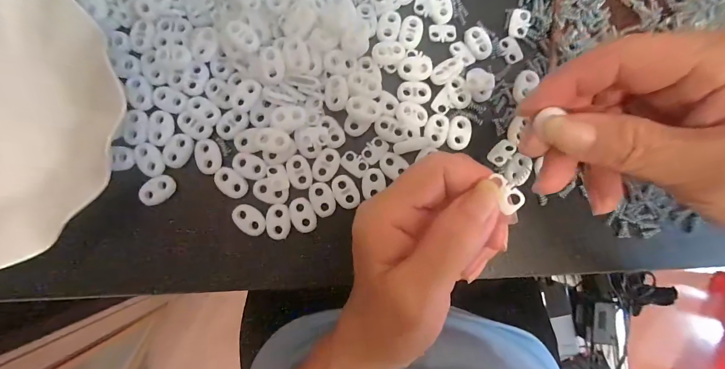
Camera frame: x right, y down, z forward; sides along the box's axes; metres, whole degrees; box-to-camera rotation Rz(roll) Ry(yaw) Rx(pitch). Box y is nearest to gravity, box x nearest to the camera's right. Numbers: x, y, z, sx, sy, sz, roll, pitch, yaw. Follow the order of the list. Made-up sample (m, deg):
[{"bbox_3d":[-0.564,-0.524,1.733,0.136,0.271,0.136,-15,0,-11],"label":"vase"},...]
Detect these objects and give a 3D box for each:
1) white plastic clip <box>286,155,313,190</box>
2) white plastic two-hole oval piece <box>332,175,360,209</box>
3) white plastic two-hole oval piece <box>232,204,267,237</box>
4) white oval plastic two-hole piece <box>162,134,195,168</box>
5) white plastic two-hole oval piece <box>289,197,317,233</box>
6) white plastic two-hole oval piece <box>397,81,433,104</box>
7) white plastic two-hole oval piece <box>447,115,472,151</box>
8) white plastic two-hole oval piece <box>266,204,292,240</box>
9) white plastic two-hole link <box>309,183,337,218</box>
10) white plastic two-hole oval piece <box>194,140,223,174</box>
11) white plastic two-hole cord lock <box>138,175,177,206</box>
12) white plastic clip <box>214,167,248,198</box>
[{"bbox_3d":[-0.040,-0.008,0.206,0.014,0.004,0.022,-19,88,-3],"label":"white plastic clip"},{"bbox_3d":[-0.011,0.005,0.208,0.015,0.004,0.022,-26,88,-4],"label":"white plastic two-hole oval piece"},{"bbox_3d":[-0.071,0.022,0.202,0.023,0.004,0.015,42,86,1],"label":"white plastic two-hole oval piece"},{"bbox_3d":[-0.118,-0.022,0.205,0.016,0.004,0.022,32,86,0],"label":"white oval plastic two-hole piece"},{"bbox_3d":[-0.038,0.019,0.204,0.015,0.004,0.022,-28,88,-4],"label":"white plastic two-hole oval piece"},{"bbox_3d":[0.034,-0.061,0.214,0.022,0.004,0.014,5,86,-2],"label":"white plastic two-hole oval piece"},{"bbox_3d":[0.064,-0.034,0.214,0.016,0.004,0.022,9,86,-2],"label":"white plastic two-hole oval piece"},{"bbox_3d":[-0.053,0.024,0.203,0.015,0.004,0.022,-3,87,-2],"label":"white plastic two-hole oval piece"},{"bbox_3d":[-0.026,0.010,0.206,0.014,0.004,0.022,-24,88,-3],"label":"white plastic two-hole link"},{"bbox_3d":[-0.099,-0.018,0.204,0.015,0.004,0.022,-13,87,-3],"label":"white plastic two-hole oval piece"},{"bbox_3d":[-0.130,0.003,0.204,0.021,0.006,0.015,-44,89,-4],"label":"white plastic two-hole cord lock"},{"bbox_3d":[-0.084,-0.001,0.204,0.023,0.004,0.015,44,86,1],"label":"white plastic clip"}]

